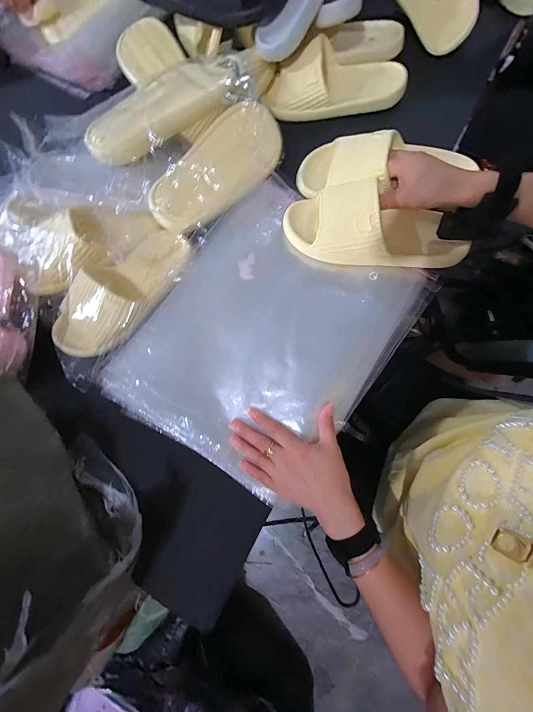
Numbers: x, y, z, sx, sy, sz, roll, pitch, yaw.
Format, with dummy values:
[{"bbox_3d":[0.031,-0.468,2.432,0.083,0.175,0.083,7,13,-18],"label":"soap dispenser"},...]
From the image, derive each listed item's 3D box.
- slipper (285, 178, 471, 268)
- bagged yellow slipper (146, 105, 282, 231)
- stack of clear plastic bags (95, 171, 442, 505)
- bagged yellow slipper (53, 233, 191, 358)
[{"bbox_3d":[0.157,-0.183,0.388,0.242,0.067,0.101,10,79,-2],"label":"slipper"},{"bbox_3d":[-0.070,-0.286,0.436,0.100,0.062,0.253,43,79,-12],"label":"bagged yellow slipper"},{"bbox_3d":[0.009,-0.048,0.381,0.302,0.037,0.403,35,81,8],"label":"stack of clear plastic bags"},{"bbox_3d":[-0.209,-0.092,0.403,0.115,0.058,0.230,35,83,14],"label":"bagged yellow slipper"}]

